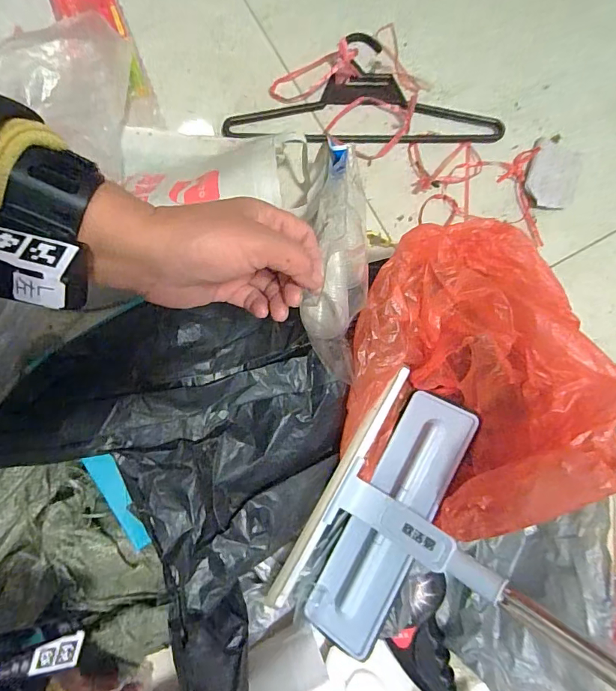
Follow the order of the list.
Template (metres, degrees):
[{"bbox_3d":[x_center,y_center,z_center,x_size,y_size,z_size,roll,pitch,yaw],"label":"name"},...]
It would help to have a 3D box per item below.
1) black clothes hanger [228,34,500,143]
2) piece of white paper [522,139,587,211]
[{"bbox_3d":[0.079,-0.388,0.635,0.406,0.029,0.185,-3,83,-2],"label":"black clothes hanger"},{"bbox_3d":[0.362,-0.249,0.626,0.075,0.004,0.107,21,80,1],"label":"piece of white paper"}]

